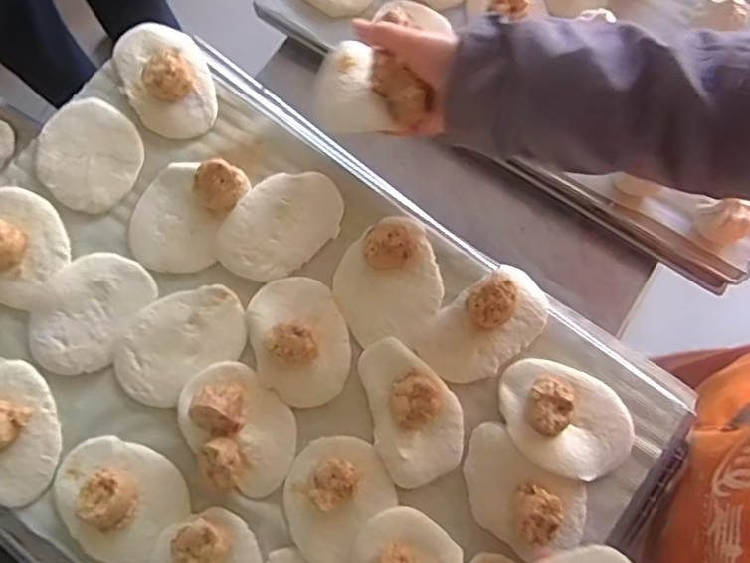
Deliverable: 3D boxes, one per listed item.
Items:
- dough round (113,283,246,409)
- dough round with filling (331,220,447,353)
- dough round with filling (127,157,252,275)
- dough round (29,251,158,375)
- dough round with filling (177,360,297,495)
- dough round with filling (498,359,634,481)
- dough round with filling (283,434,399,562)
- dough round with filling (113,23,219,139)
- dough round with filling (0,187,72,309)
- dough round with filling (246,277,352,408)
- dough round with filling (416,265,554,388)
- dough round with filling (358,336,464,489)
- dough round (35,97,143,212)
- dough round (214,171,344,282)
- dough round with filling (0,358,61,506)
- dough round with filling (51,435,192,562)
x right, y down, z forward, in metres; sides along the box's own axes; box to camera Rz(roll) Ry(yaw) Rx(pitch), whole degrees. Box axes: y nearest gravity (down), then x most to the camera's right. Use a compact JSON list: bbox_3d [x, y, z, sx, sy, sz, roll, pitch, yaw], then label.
[{"bbox_3d":[-0.161,0.048,0.496,0.109,0.007,0.076,-37,81,-9],"label":"dough round"},{"bbox_3d":[0.013,0.000,0.500,0.090,0.031,0.098,0,77,-2],"label":"dough round with filling"},{"bbox_3d":[-0.164,-0.060,0.509,0.081,0.029,0.101,23,77,4],"label":"dough round with filling"},{"bbox_3d":[-0.239,0.025,0.500,0.078,0.007,0.104,30,78,5],"label":"dough round"},{"bbox_3d":[-0.108,0.112,0.468,0.075,0.036,0.103,-36,80,-9],"label":"dough round with filling"},{"bbox_3d":[0.153,0.109,0.480,0.110,0.022,0.081,27,78,5],"label":"dough round with filling"},{"bbox_3d":[-0.032,0.167,0.464,0.080,0.022,0.092,40,79,7],"label":"dough round with filling"},{"bbox_3d":[-0.190,-0.187,0.539,0.076,0.036,0.122,-25,79,-7],"label":"dough round with filling"},{"bbox_3d":[-0.309,-0.035,0.502,0.097,0.031,0.087,29,78,5],"label":"dough round with filling"},{"bbox_3d":[-0.062,0.047,0.491,0.078,0.025,0.103,-14,78,-5],"label":"dough round with filling"},{"bbox_3d":[0.094,0.034,0.494,0.114,0.028,0.065,-39,81,-10],"label":"dough round with filling"},{"bbox_3d":[0.031,0.101,0.479,0.069,0.022,0.114,-12,78,-4],"label":"dough round with filling"},{"bbox_3d":[-0.252,-0.111,0.531,0.088,0.009,0.092,0,77,-2],"label":"dough round"},{"bbox_3d":[-0.081,-0.049,0.521,0.114,0.011,0.076,-41,81,-10],"label":"dough round"},{"bbox_3d":[-0.291,0.116,0.467,0.071,0.031,0.110,-25,79,-7],"label":"dough round with filling"},{"bbox_3d":[-0.201,0.166,0.459,0.099,0.034,0.084,37,79,7],"label":"dough round with filling"}]

